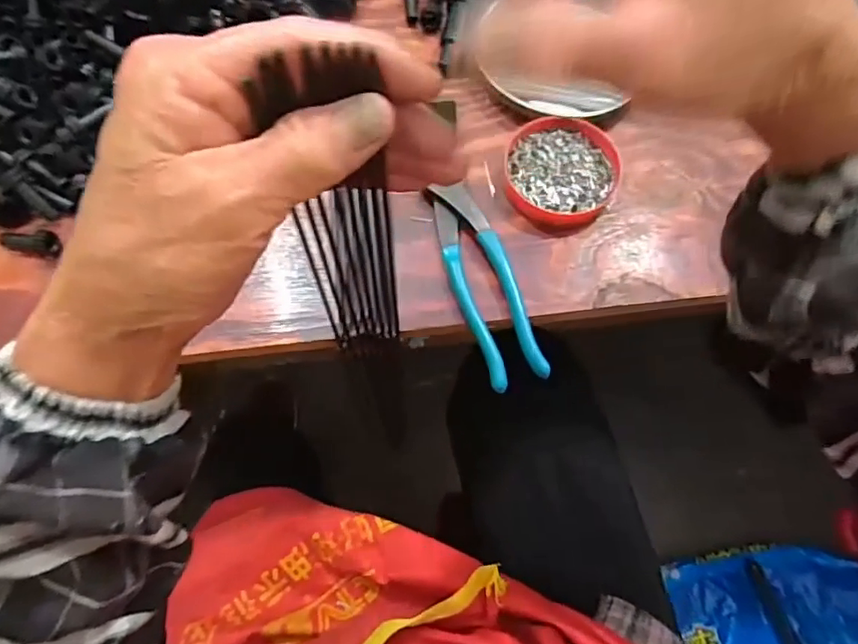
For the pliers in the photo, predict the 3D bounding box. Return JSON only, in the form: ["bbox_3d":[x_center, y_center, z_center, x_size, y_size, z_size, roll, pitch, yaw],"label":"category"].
[{"bbox_3d":[0.035,-0.029,0.371,0.039,0.017,0.146,-15,68,-6],"label":"pliers"}]

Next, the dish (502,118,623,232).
[{"bbox_3d":[0.093,-0.104,0.397,0.078,0.022,0.079,0,67,1],"label":"dish"}]

